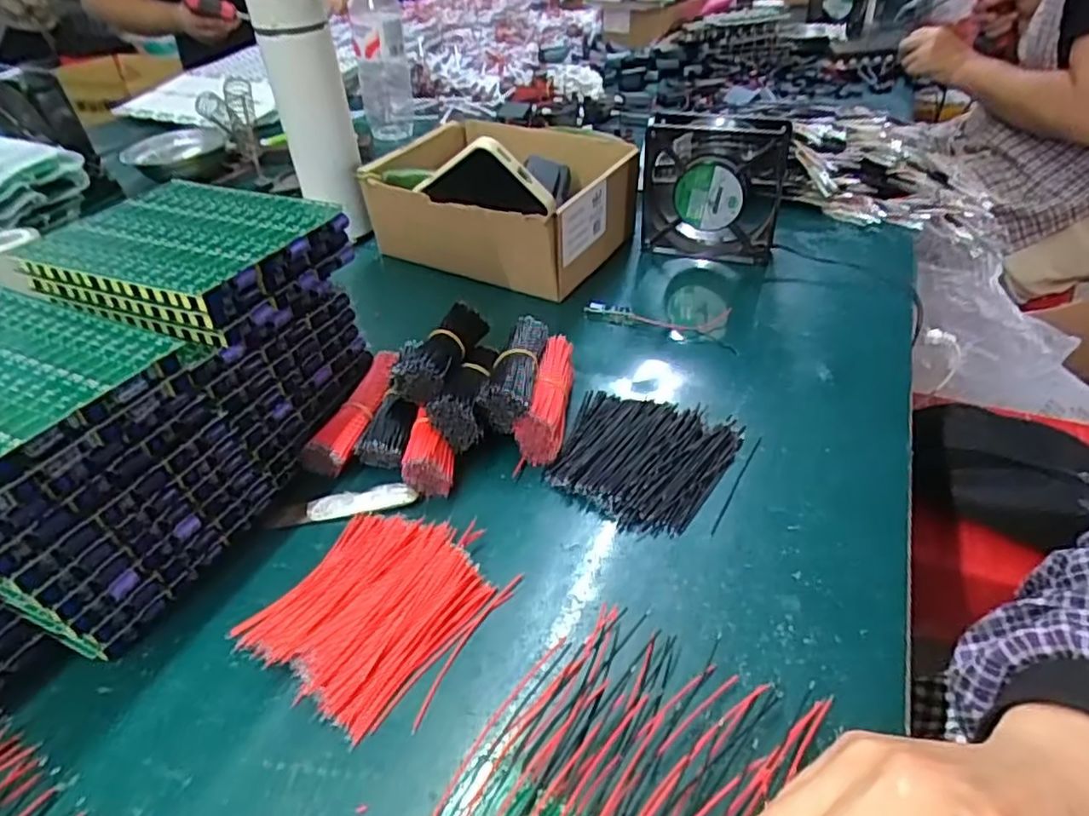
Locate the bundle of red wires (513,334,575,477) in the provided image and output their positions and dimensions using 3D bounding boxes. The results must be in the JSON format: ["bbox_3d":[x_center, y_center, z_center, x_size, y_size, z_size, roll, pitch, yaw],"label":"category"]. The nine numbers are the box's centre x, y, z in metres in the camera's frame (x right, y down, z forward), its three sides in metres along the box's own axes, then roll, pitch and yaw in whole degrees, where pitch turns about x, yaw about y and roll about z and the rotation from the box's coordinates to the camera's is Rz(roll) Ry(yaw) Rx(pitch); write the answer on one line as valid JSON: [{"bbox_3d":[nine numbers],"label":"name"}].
[{"bbox_3d":[0.002,-0.008,0.459,0.031,0.031,0.110,2,39,6],"label":"bundle of red wires"}]

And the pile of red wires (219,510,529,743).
[{"bbox_3d":[-0.085,0.100,0.347,0.107,0.010,0.113,19,43,25],"label":"pile of red wires"}]

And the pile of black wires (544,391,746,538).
[{"bbox_3d":[0.059,0.028,0.426,0.107,0.010,0.112,18,43,24],"label":"pile of black wires"}]

